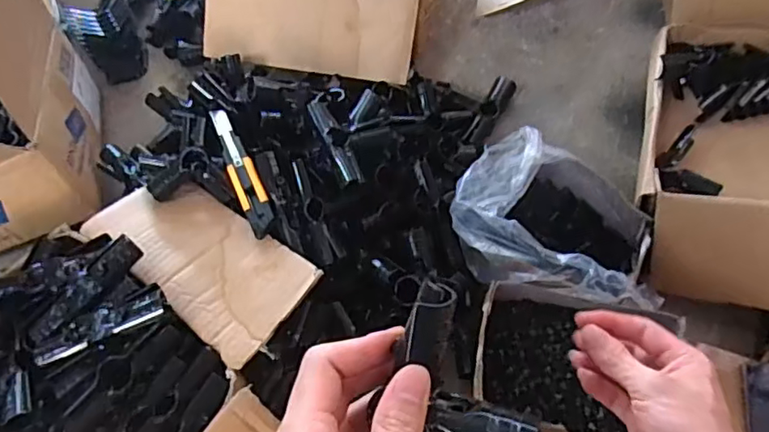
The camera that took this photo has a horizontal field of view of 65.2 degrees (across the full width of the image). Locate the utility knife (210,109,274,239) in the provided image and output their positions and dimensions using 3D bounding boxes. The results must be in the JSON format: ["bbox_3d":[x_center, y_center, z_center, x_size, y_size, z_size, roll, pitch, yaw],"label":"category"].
[{"bbox_3d":[-0.175,-0.058,0.729,0.034,0.017,0.196,-23,63,-8],"label":"utility knife"}]

